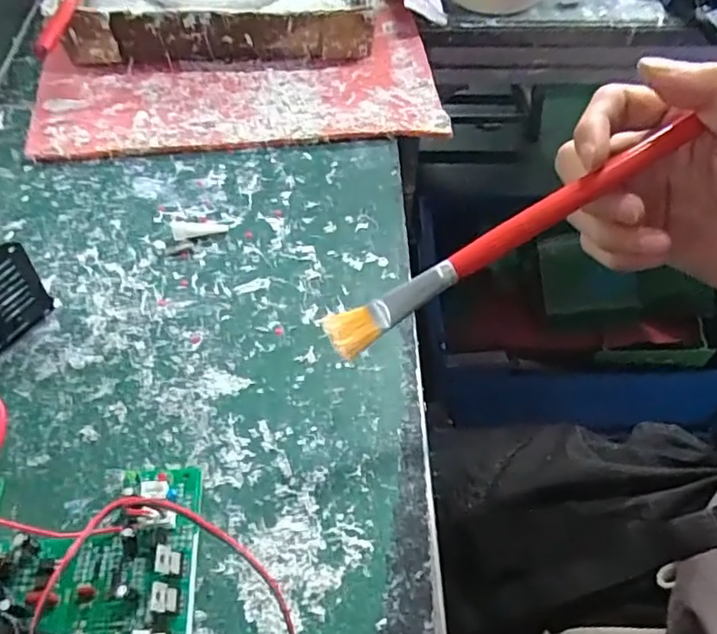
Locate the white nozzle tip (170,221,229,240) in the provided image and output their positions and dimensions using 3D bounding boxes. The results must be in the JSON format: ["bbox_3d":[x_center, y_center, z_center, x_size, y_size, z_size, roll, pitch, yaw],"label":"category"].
[{"bbox_3d":[-0.093,-0.053,0.356,0.032,0.007,0.011,-8,57,-23],"label":"white nozzle tip"}]

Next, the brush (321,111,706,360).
[{"bbox_3d":[0.103,-0.058,0.239,0.262,0.007,0.015,-31,62,0],"label":"brush"}]

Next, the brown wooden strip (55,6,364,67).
[{"bbox_3d":[-0.098,-0.199,0.431,0.211,0.040,0.009,-5,57,-7],"label":"brown wooden strip"}]

